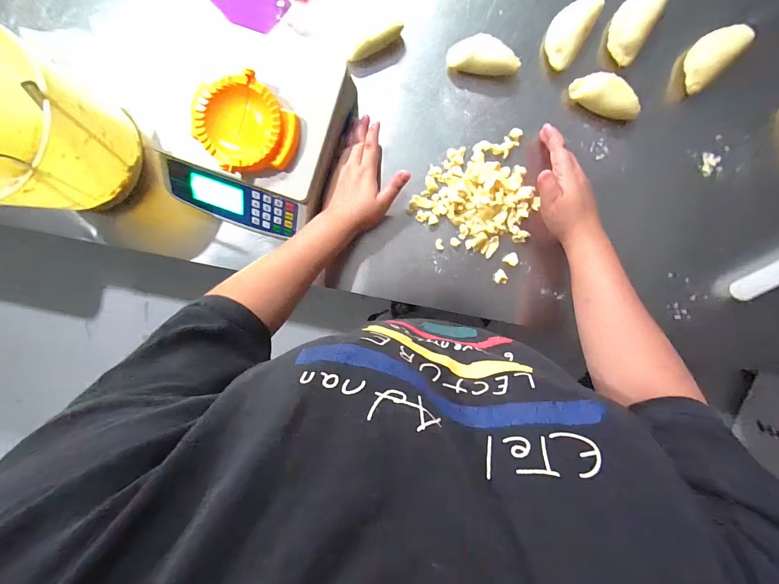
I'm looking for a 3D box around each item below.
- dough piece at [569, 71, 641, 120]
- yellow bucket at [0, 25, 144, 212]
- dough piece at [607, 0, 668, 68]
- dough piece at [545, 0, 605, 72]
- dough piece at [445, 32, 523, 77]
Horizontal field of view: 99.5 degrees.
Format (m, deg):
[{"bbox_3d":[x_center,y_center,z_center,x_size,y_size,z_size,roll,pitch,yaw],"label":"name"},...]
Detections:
[{"bbox_3d":[0.274,-0.248,0.420,0.087,0.029,0.036,27,98,1],"label":"dough piece"},{"bbox_3d":[-0.445,-0.194,0.412,0.190,0.137,0.183,0,97,4],"label":"yellow bucket"},{"bbox_3d":[0.301,-0.333,0.413,0.044,0.030,0.085,27,98,1],"label":"dough piece"},{"bbox_3d":[0.225,-0.329,0.421,0.044,0.027,0.088,30,98,0],"label":"dough piece"},{"bbox_3d":[0.121,-0.304,0.423,0.088,0.022,0.046,15,97,2],"label":"dough piece"}]

